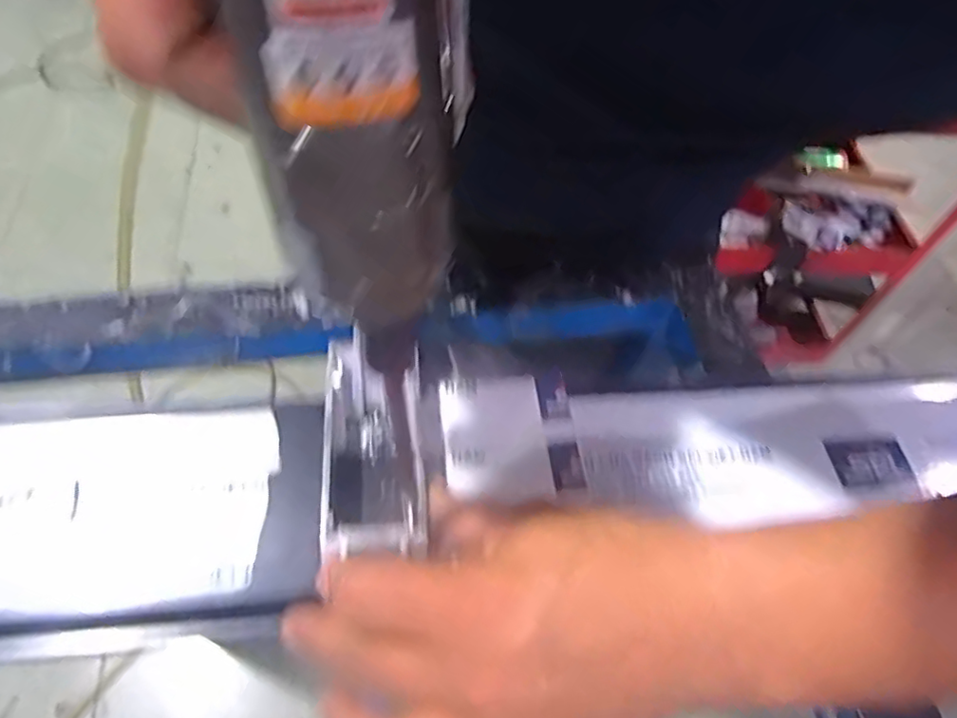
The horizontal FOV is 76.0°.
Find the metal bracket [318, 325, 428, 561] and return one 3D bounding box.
[{"bbox_3d":[-0.050,0.042,0.297,0.046,0.037,0.112,-2,49,-7],"label":"metal bracket"}]

